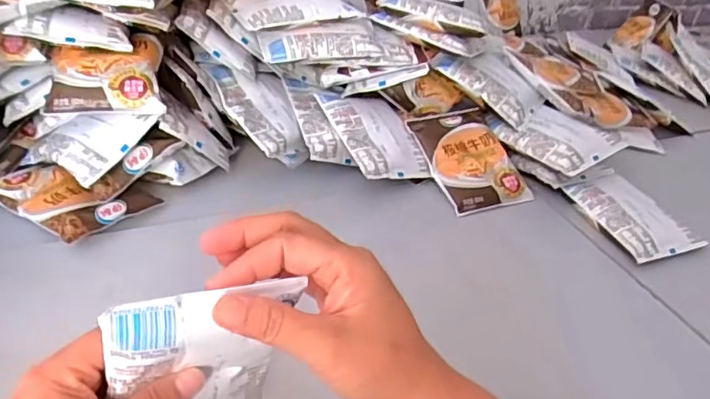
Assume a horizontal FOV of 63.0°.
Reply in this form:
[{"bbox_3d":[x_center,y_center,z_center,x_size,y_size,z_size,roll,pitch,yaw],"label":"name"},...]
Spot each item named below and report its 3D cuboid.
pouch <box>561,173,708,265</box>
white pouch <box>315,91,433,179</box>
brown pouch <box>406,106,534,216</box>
[{"bbox_3d":[0.289,0.014,0.608,0.089,0.023,0.115,-11,39,-24],"label":"pouch"},{"bbox_3d":[0.019,-0.075,0.629,0.087,0.017,0.130,-9,58,-32],"label":"white pouch"},{"bbox_3d":[0.126,-0.046,0.637,0.097,0.015,0.128,-15,61,-19],"label":"brown pouch"}]

